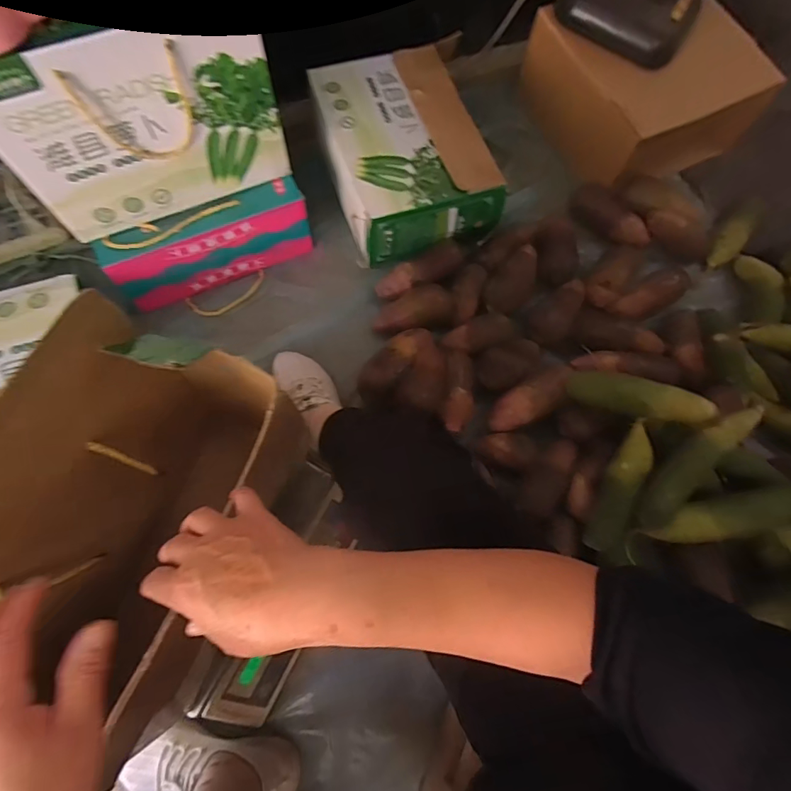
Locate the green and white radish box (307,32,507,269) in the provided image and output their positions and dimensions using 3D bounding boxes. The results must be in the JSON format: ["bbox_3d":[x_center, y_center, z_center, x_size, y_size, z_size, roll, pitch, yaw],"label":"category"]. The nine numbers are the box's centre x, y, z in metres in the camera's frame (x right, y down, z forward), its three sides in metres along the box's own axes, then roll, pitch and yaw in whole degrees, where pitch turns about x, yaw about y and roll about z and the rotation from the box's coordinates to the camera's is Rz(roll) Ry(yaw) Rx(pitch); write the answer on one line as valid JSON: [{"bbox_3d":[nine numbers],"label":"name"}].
[{"bbox_3d":[0.008,-0.452,0.875,0.275,0.125,0.376,-16,73,-7],"label":"green and white radish box"}]

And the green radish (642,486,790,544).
[{"bbox_3d":[0.474,0.179,0.668,0.221,0.058,0.060,-10,72,-5],"label":"green radish"}]

